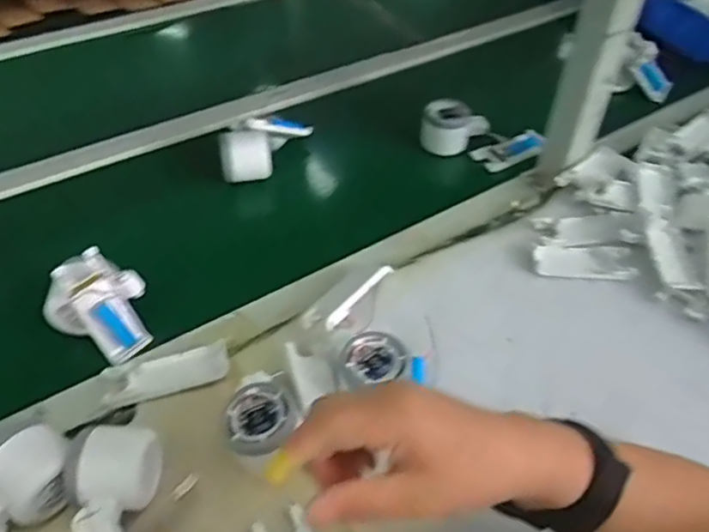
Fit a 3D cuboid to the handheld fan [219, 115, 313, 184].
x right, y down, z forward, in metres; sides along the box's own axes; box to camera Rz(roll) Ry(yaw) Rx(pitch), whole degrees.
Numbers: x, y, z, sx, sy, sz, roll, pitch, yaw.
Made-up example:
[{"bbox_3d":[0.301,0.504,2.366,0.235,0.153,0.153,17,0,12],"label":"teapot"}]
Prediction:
[{"bbox_3d":[-0.113,-0.158,0.766,0.058,0.056,0.131,29,52,24],"label":"handheld fan"}]

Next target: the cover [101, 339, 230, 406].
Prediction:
[{"bbox_3d":[-0.165,0.097,0.539,0.105,0.012,0.034,-13,48,-14],"label":"cover"}]

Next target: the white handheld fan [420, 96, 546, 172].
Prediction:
[{"bbox_3d":[0.172,-0.171,0.827,0.169,0.067,0.069,17,46,-4],"label":"white handheld fan"}]

